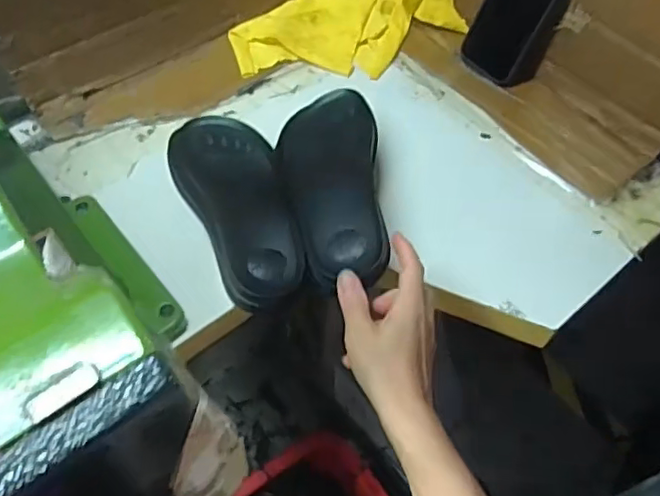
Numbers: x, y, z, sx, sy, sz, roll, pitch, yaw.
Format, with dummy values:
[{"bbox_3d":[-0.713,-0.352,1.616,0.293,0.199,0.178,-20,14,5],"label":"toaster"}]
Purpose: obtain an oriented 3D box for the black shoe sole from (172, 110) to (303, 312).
[{"bbox_3d":[-0.086,-0.046,0.573,0.090,0.051,0.228,-17,59,-16],"label":"black shoe sole"}]

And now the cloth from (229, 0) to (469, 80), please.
[{"bbox_3d":[0.010,-0.285,0.748,0.284,0.042,0.180,-30,63,-23],"label":"cloth"}]

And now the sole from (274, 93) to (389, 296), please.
[{"bbox_3d":[0.003,-0.067,0.578,0.092,0.043,0.230,-3,51,-7],"label":"sole"}]

